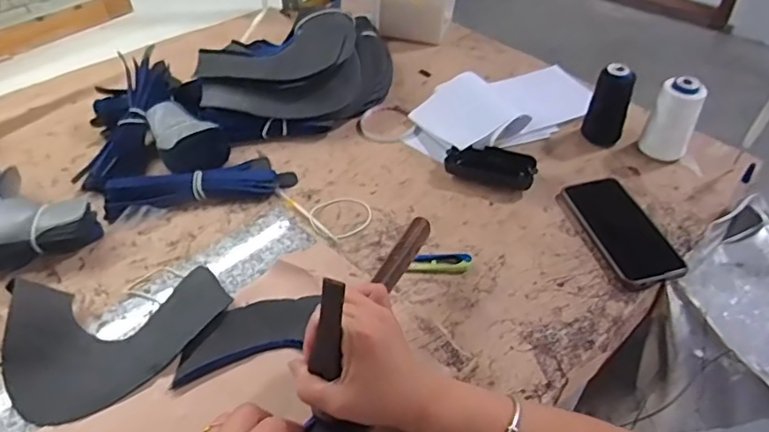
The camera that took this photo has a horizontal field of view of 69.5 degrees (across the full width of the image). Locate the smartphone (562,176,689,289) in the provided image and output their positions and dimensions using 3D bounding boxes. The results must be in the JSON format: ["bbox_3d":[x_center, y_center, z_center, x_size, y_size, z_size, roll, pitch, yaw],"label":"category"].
[{"bbox_3d":[0.272,0.012,0.631,0.082,0.015,0.160,-7,44,-13],"label":"smartphone"}]

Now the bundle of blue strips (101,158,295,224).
[{"bbox_3d":[-0.226,-0.039,0.684,0.222,0.030,0.055,-12,47,-12],"label":"bundle of blue strips"}]

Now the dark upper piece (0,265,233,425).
[{"bbox_3d":[-0.248,0.109,0.511,0.189,0.022,0.133,-8,46,-8],"label":"dark upper piece"}]

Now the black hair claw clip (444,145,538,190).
[{"bbox_3d":[0.136,-0.064,0.711,0.110,0.025,0.048,14,47,13],"label":"black hair claw clip"}]

